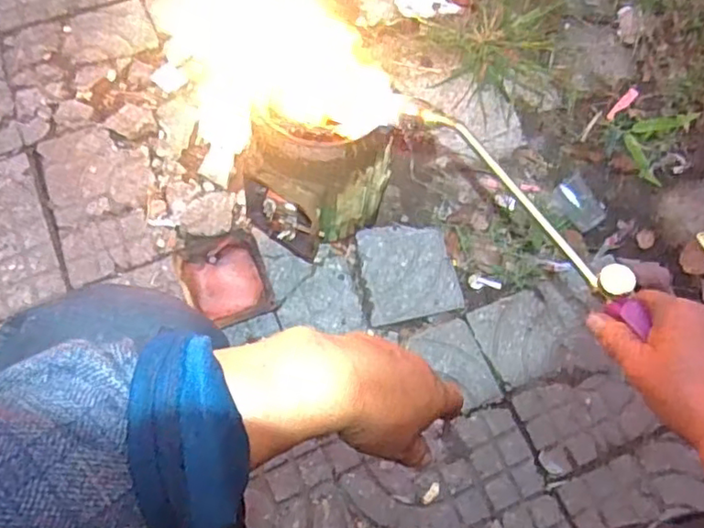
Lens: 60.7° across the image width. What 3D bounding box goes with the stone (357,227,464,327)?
[{"bbox_3d":[0.081,0.012,0.874,0.129,0.020,0.139,-8,68,-5],"label":"stone"}]

